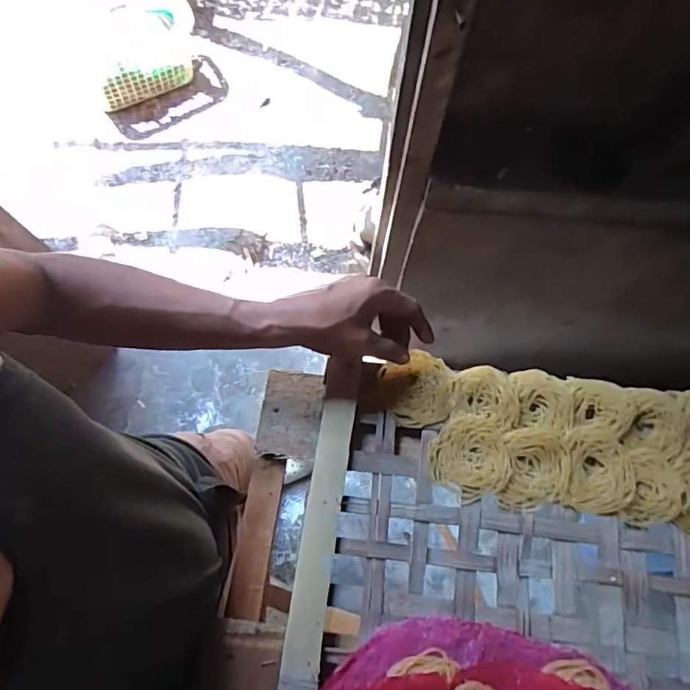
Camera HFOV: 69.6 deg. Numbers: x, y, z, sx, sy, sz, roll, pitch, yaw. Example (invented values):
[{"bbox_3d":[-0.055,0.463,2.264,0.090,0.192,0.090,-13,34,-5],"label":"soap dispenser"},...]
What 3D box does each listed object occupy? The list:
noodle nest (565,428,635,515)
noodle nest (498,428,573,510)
[{"bbox_3d":[0.239,0.119,0.469,0.058,0.014,0.075,5,74,-1],"label":"noodle nest"},{"bbox_3d":[0.181,0.118,0.469,0.062,0.014,0.076,11,74,1],"label":"noodle nest"}]

